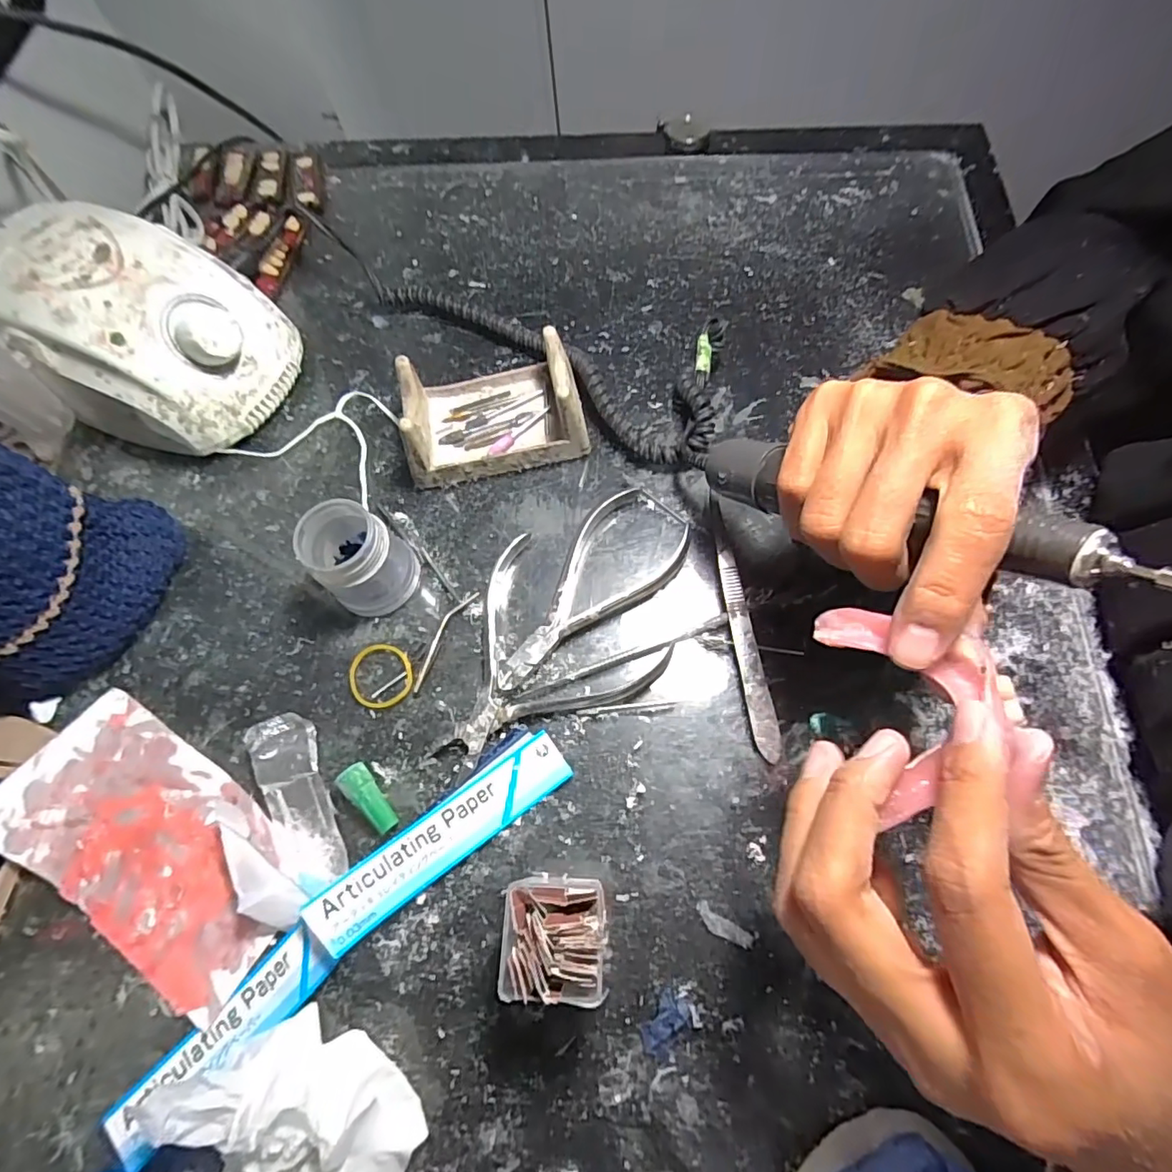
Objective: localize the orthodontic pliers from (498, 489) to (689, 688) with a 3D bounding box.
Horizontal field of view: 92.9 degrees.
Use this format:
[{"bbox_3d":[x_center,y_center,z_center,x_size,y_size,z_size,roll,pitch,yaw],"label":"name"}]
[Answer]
[{"bbox_3d":[0.002,0.004,0.282,0.053,0.010,0.123,37,74,16],"label":"orthodontic pliers"}]

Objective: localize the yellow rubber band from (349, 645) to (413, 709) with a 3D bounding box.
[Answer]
[{"bbox_3d":[-0.101,0.044,0.276,0.031,0.004,0.032,-1,68,3],"label":"yellow rubber band"}]

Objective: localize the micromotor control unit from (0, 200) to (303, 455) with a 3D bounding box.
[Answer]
[{"bbox_3d":[-0.252,-0.140,0.316,0.139,0.085,0.106,14,70,8],"label":"micromotor control unit"}]

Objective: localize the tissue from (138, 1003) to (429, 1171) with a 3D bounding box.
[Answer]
[{"bbox_3d":[-0.098,0.210,0.193,0.079,0.035,0.100,-24,69,-7],"label":"tissue"}]

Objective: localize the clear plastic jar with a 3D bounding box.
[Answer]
[{"bbox_3d":[-0.111,-0.013,0.274,0.040,0.051,0.040,-1,68,3],"label":"clear plastic jar"}]

